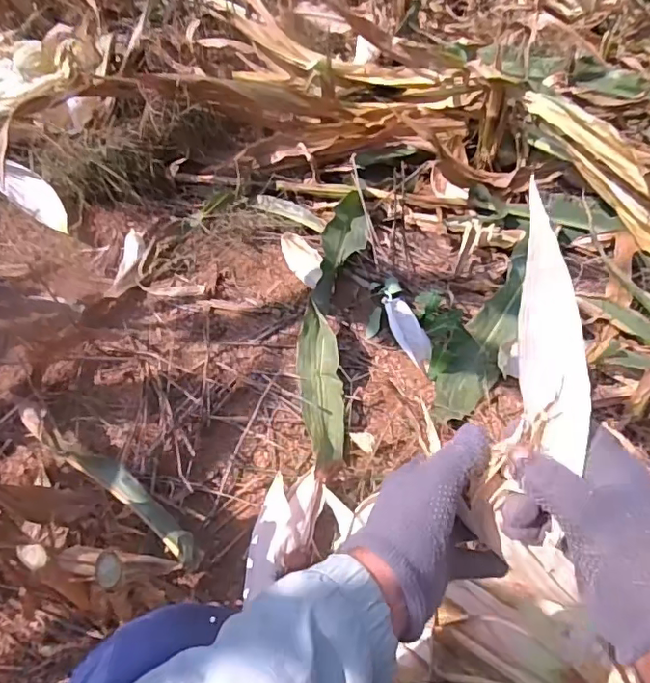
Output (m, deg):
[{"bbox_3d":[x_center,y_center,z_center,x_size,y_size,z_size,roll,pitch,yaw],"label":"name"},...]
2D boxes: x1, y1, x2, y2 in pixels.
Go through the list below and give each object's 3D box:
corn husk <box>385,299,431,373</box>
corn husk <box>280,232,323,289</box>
[{"bbox_3d":[0.157,-0.015,0.990,0.056,0.034,0.142,-21,57,-18],"label":"corn husk"},{"bbox_3d":[-0.050,-0.168,1.091,0.051,0.060,0.164,-22,53,-19],"label":"corn husk"}]

